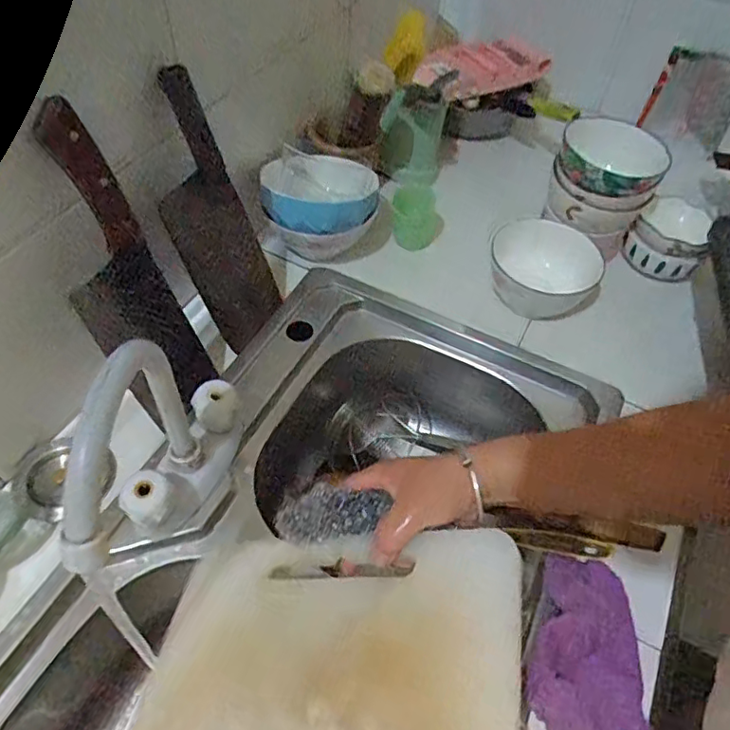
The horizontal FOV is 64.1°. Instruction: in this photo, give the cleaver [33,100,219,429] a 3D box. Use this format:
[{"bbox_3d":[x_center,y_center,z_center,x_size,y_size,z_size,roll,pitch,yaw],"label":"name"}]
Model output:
[{"bbox_3d":[-0.208,-0.070,0.499,0.021,0.275,0.087,15,50,31],"label":"cleaver"}]

